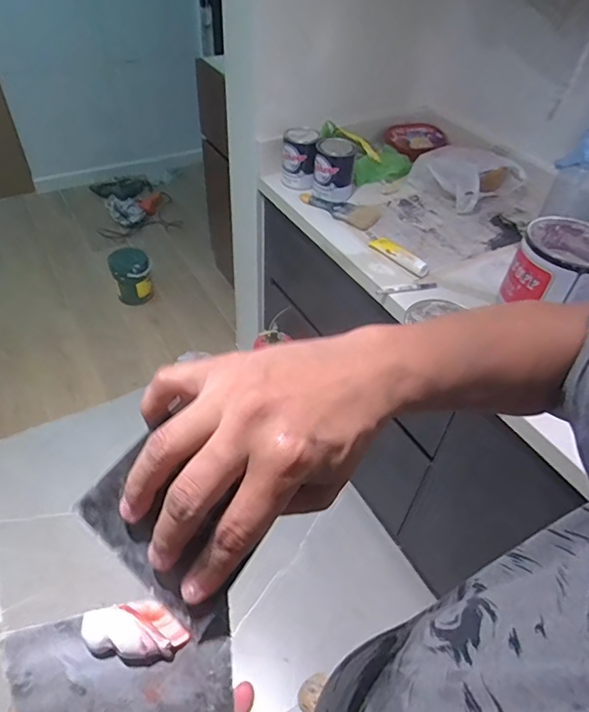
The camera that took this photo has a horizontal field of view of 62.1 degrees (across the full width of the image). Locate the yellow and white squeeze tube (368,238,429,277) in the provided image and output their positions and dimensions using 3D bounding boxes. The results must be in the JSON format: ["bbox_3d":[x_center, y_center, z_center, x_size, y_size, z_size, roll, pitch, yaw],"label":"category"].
[{"bbox_3d":[0.244,-0.237,1.140,0.040,0.029,0.176,-24,52,-25],"label":"yellow and white squeeze tube"}]

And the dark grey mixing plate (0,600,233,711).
[{"bbox_3d":[-0.074,0.166,0.226,0.098,0.011,0.095,2,55,-32],"label":"dark grey mixing plate"}]

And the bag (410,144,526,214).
[{"bbox_3d":[0.479,-0.518,1.384,0.210,0.096,0.255,-19,50,-21],"label":"bag"}]

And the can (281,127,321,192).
[{"bbox_3d":[0.014,-0.545,1.366,0.098,0.130,0.120,4,46,0],"label":"can"}]

